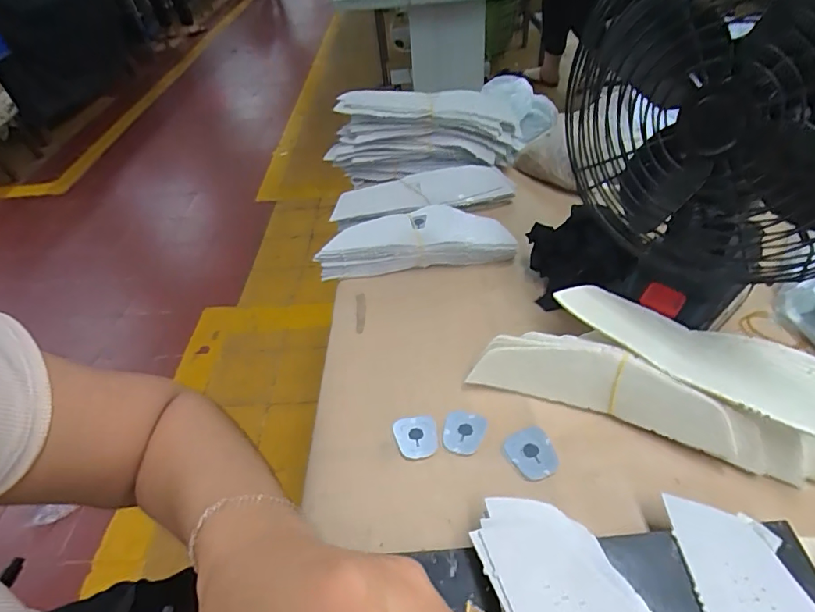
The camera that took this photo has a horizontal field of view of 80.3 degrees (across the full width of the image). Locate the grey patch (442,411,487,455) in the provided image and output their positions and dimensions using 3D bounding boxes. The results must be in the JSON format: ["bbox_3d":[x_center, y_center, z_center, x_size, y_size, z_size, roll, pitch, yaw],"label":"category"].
[{"bbox_3d":[0.043,0.098,0.377,0.031,0.004,0.037,11,46,18],"label":"grey patch"}]

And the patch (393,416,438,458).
[{"bbox_3d":[0.007,0.102,0.378,0.033,0.004,0.036,-9,44,-3],"label":"patch"}]

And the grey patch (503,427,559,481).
[{"bbox_3d":[0.093,0.109,0.358,0.033,0.005,0.039,-24,46,-18],"label":"grey patch"}]

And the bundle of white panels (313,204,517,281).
[{"bbox_3d":[0.007,-0.073,0.525,0.201,0.050,0.059,-6,44,1],"label":"bundle of white panels"}]

